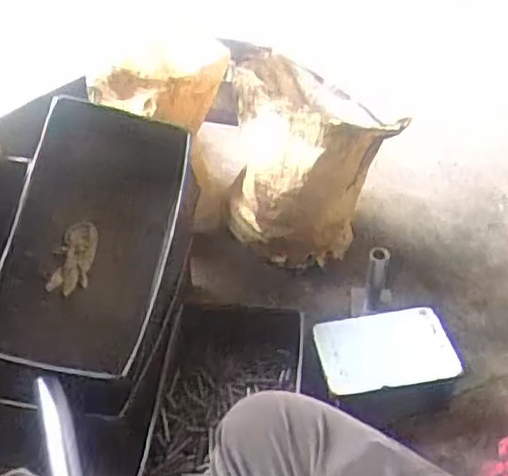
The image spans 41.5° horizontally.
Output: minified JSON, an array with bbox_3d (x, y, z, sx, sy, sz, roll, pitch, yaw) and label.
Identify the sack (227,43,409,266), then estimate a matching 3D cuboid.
[{"bbox_3d":[0.128,-0.178,1.743,0.397,0.542,0.260,2,44,1],"label":"sack"}]

